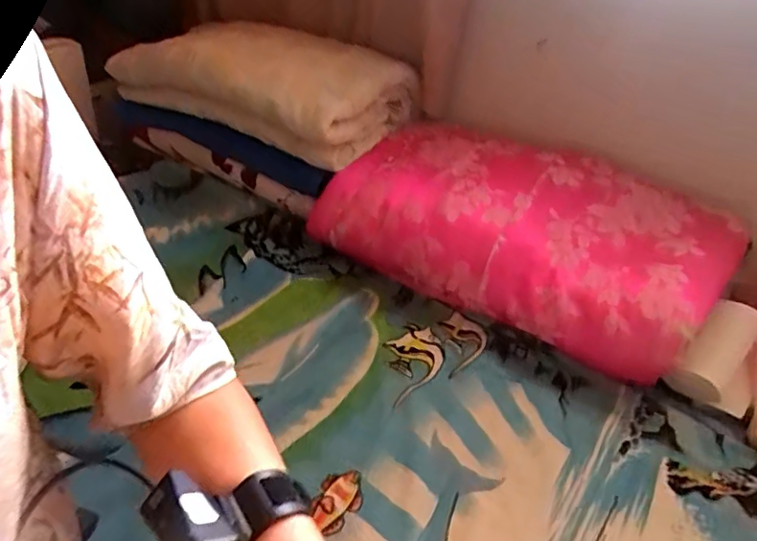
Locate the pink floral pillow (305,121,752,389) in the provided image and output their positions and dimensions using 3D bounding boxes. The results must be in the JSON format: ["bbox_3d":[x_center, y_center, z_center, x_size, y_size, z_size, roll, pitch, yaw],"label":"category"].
[{"bbox_3d":[0.214,-0.066,0.902,0.586,0.148,0.294,23,41,22],"label":"pink floral pillow"}]

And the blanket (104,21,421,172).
[{"bbox_3d":[-0.173,-0.340,1.011,0.417,0.138,0.260,24,42,23],"label":"blanket"}]

